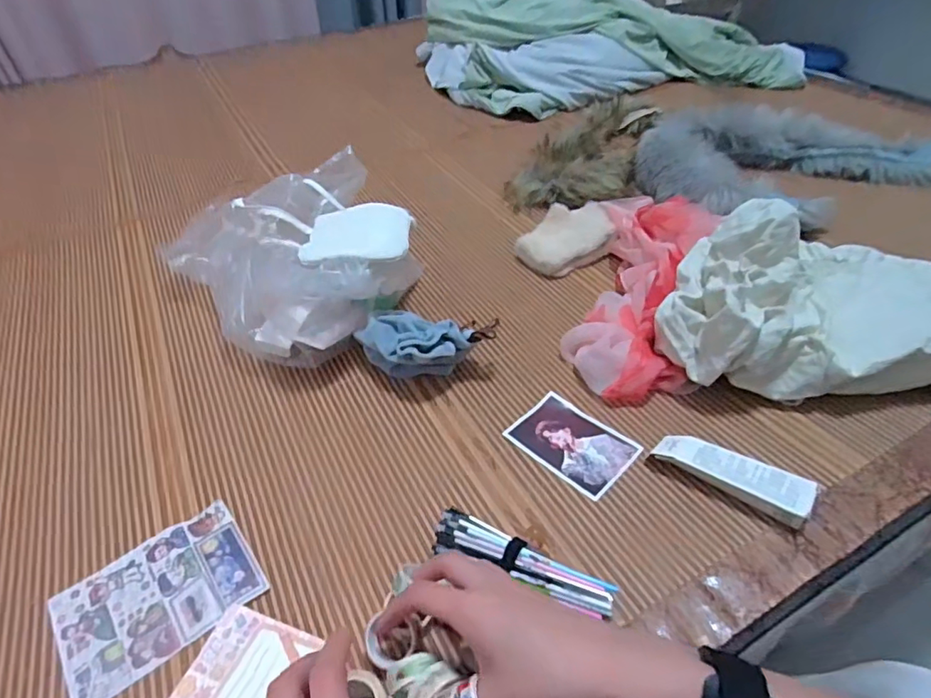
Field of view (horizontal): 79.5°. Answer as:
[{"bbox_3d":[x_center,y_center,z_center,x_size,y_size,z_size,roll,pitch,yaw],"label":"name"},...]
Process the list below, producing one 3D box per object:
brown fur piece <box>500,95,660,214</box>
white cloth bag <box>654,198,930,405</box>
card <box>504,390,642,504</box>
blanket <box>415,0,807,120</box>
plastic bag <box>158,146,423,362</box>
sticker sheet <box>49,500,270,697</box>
[{"bbox_3d":[0.206,-0.341,0.935,0.177,0.078,0.393,15,44,16],"label":"brown fur piece"},{"bbox_3d":[0.349,-0.051,0.537,0.320,0.123,0.169,-8,42,-4],"label":"white cloth bag"},{"bbox_3d":[0.098,0.085,0.513,0.072,0.004,0.105,-35,50,-29],"label":"card"},{"bbox_3d":[0.301,-0.727,1.293,0.779,0.178,0.543,-12,43,-13],"label":"blanket"},{"bbox_3d":[-0.199,-0.124,0.680,0.247,0.116,0.311,-29,49,-29],"label":"plastic bag"},{"bbox_3d":[-0.232,0.186,0.424,0.133,0.005,0.100,-31,49,-25],"label":"sticker sheet"}]

